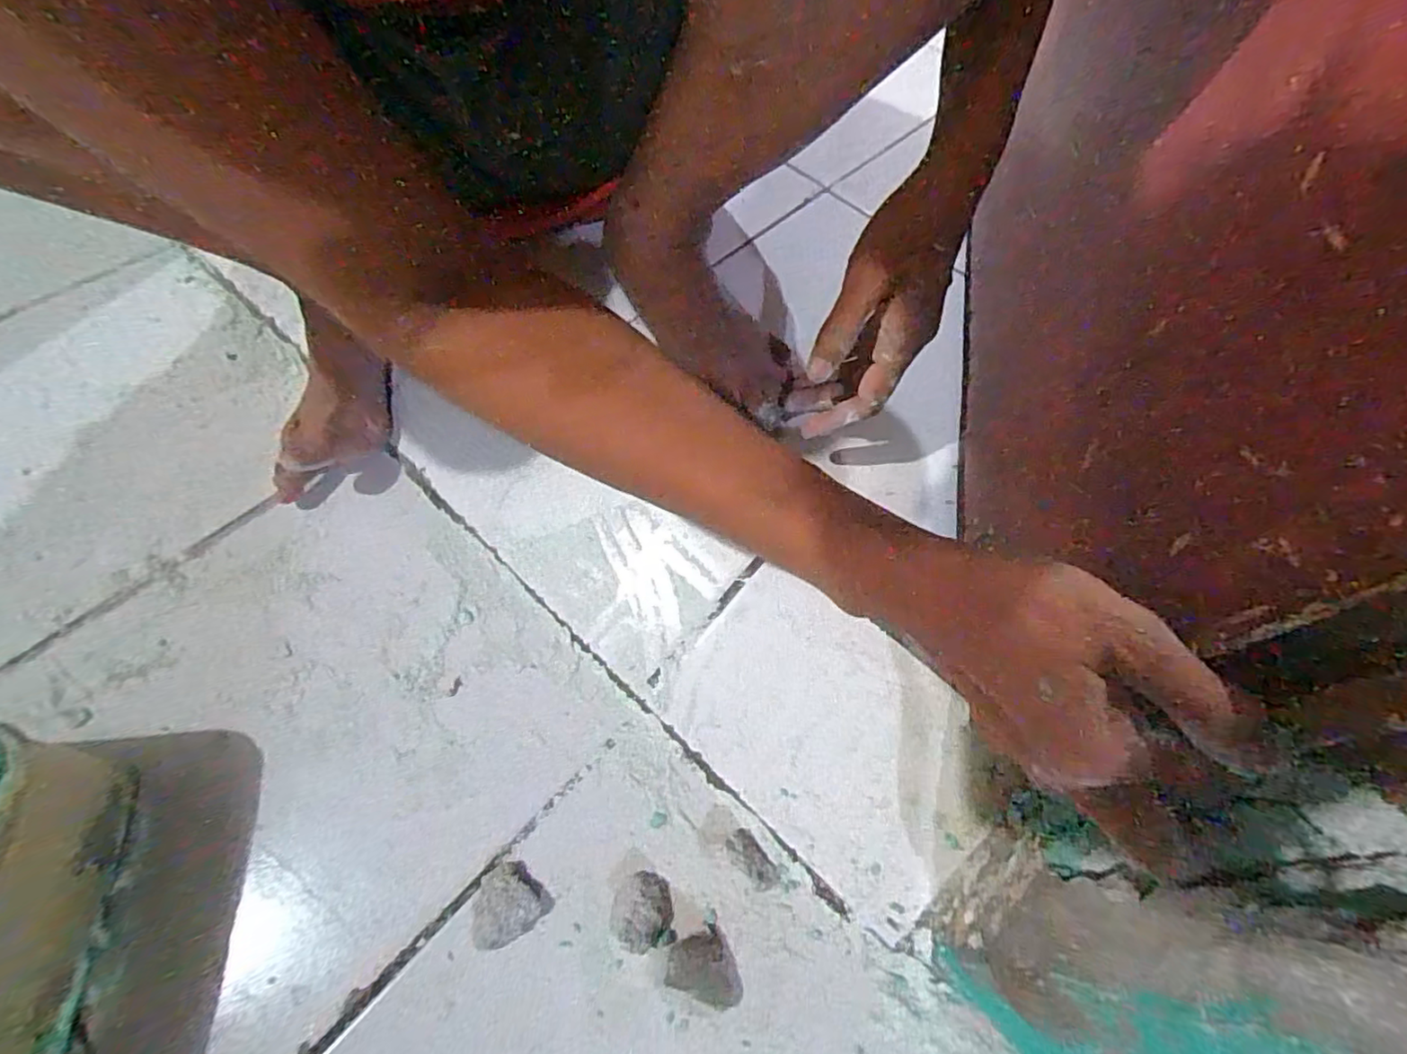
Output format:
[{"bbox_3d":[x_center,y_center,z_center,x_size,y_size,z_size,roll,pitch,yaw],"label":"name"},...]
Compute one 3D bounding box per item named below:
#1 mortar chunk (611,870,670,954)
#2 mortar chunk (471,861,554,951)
[{"bbox_3d":[-0.033,0.204,0.324,0.030,0.014,0.034,39,66,16],"label":"mortar chunk"},{"bbox_3d":[-0.104,0.199,0.323,0.038,0.011,0.034,-27,67,-17],"label":"mortar chunk"}]

